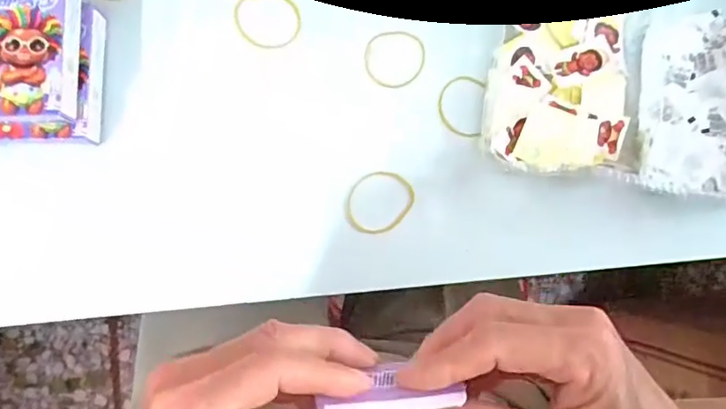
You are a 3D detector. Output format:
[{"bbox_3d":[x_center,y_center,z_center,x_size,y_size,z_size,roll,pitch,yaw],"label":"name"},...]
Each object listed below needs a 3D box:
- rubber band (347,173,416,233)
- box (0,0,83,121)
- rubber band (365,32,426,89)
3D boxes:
[{"bbox_3d":[0.011,-0.001,0.375,0.041,0.004,0.047,36,83,0],"label":"rubber band"},{"bbox_3d":[-0.208,-0.095,0.327,0.064,0.018,0.090,0,86,-3],"label":"box"},{"bbox_3d":[0.022,-0.101,0.382,0.042,0.004,0.039,0,96,-3],"label":"rubber band"}]

